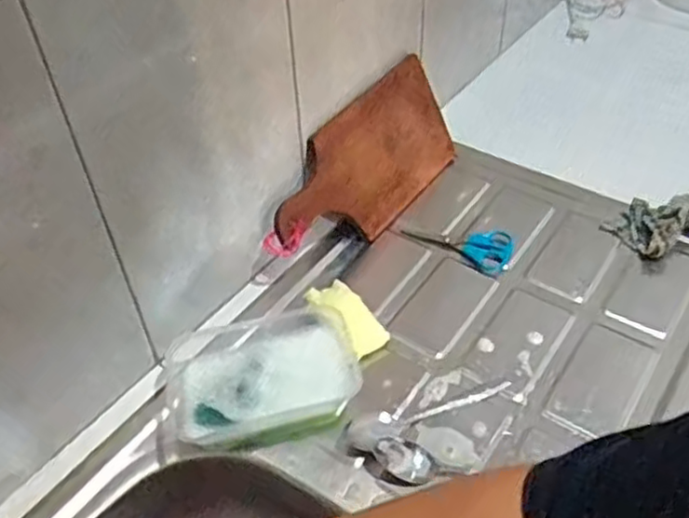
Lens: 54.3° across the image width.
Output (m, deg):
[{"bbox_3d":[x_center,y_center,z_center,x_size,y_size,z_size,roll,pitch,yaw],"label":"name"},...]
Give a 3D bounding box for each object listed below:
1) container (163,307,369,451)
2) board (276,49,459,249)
[{"bbox_3d":[-0.076,0.119,0.646,0.178,0.052,0.121,-12,45,-9],"label":"container"},{"bbox_3d":[0.029,-0.112,0.801,0.296,0.145,0.018,-44,28,-28],"label":"board"}]

